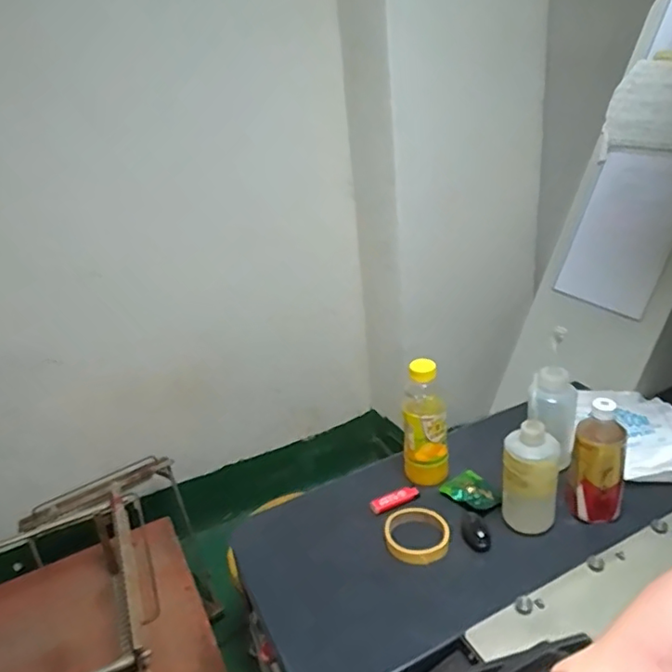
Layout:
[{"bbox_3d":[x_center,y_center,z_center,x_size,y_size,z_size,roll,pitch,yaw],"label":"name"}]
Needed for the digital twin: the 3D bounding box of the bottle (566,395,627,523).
[{"bbox_3d":[0.364,0.181,0.799,0.069,0.175,0.063,5,28,23],"label":"bottle"}]

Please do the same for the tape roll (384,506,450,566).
[{"bbox_3d":[0.116,0.285,0.828,0.089,0.020,0.106,-7,26,0],"label":"tape roll"}]

